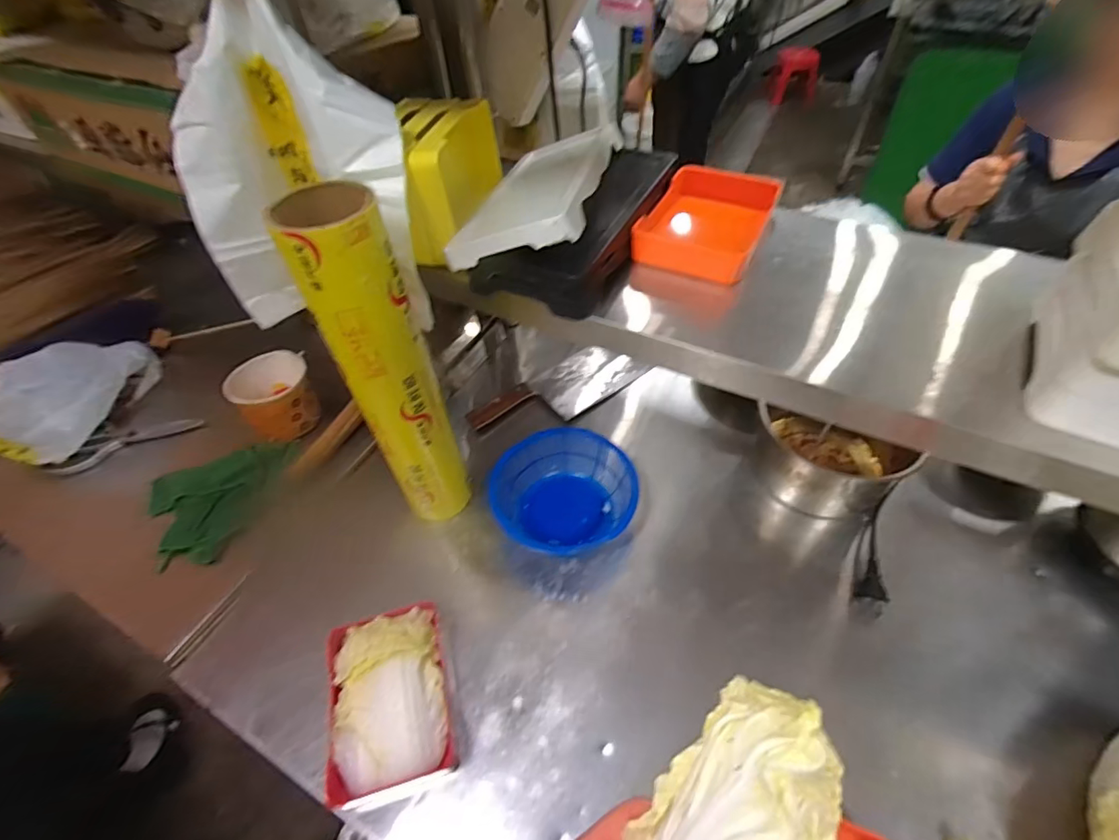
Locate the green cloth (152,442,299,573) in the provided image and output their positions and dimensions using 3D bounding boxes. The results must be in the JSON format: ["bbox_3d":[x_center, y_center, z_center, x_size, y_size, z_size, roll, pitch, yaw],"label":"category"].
[{"bbox_3d":[-0.451,0.108,0.674,0.180,0.058,0.127,-20,51,-13],"label":"green cloth"}]

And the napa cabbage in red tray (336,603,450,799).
[{"bbox_3d":[-0.172,0.281,0.515,0.103,0.056,0.147,-13,50,-7],"label":"napa cabbage in red tray"}]

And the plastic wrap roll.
[{"bbox_3d":[-0.171,-0.037,0.531,0.081,0.391,0.073,-19,51,-12],"label":"plastic wrap roll"}]

